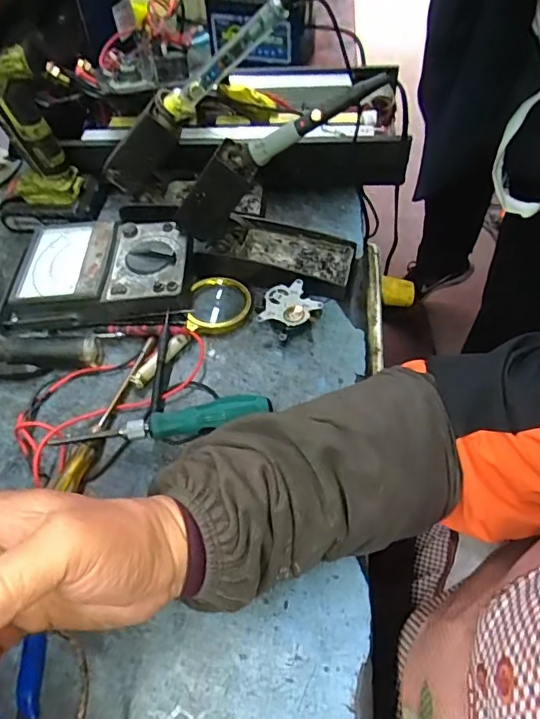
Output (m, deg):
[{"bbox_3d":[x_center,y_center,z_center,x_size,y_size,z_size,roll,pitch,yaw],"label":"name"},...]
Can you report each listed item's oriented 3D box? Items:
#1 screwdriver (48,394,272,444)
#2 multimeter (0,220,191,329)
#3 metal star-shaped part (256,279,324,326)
[{"bbox_3d":[-0.085,0.058,0.429,0.172,0.031,0.023,-13,54,-5],"label":"screwdriver"},{"bbox_3d":[-0.174,-0.087,0.528,0.189,0.047,0.119,-3,54,2],"label":"multimeter"},{"bbox_3d":[0.021,-0.049,0.500,0.053,0.027,0.051,19,57,17],"label":"metal star-shaped part"}]

